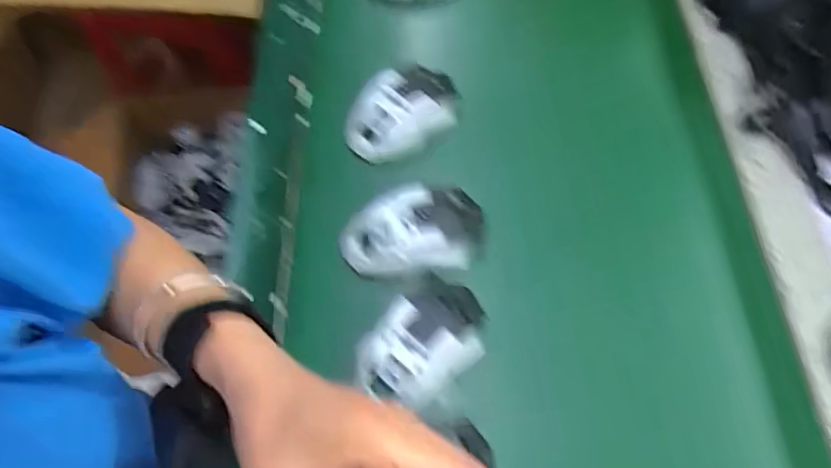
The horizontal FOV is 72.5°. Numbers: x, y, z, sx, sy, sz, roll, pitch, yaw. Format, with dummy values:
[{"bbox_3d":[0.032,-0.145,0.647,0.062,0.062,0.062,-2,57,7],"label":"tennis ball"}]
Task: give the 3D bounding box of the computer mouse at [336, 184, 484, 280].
[{"bbox_3d":[-0.002,-0.002,0.463,0.116,0.036,0.067,-8,63,-4],"label":"computer mouse"}]

